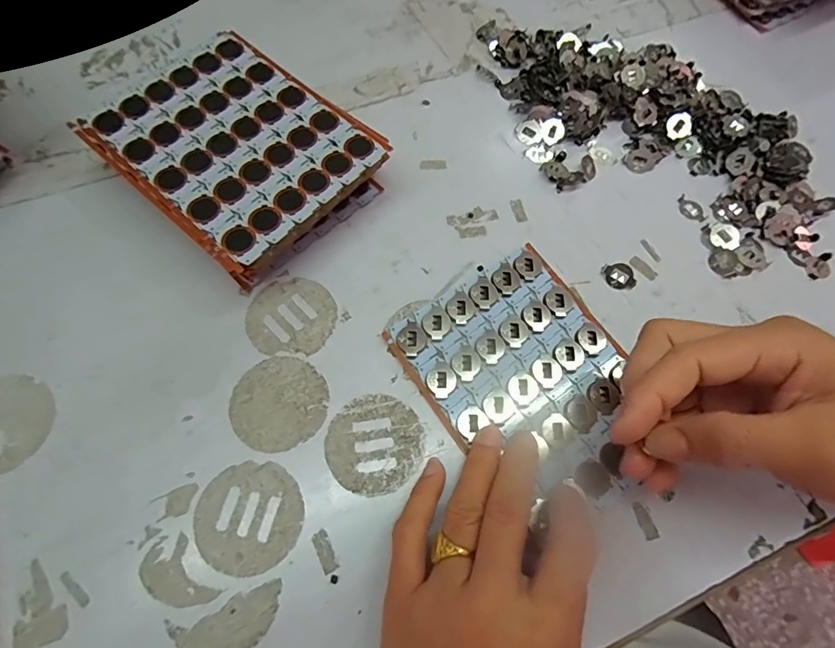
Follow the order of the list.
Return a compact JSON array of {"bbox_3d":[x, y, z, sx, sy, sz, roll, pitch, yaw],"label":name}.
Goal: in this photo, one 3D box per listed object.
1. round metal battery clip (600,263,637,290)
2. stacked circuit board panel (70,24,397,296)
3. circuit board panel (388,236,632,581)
[{"bbox_3d":[0.131,-0.031,0.298,0.014,0.008,0.022,-36,74,-16],"label":"round metal battery clip"},{"bbox_3d":[-0.114,-0.104,0.297,0.156,0.050,0.125,40,71,13],"label":"stacked circuit board panel"},{"bbox_3d":[0.068,0.031,0.269,0.115,0.005,0.144,-32,73,-15],"label":"circuit board panel"}]

